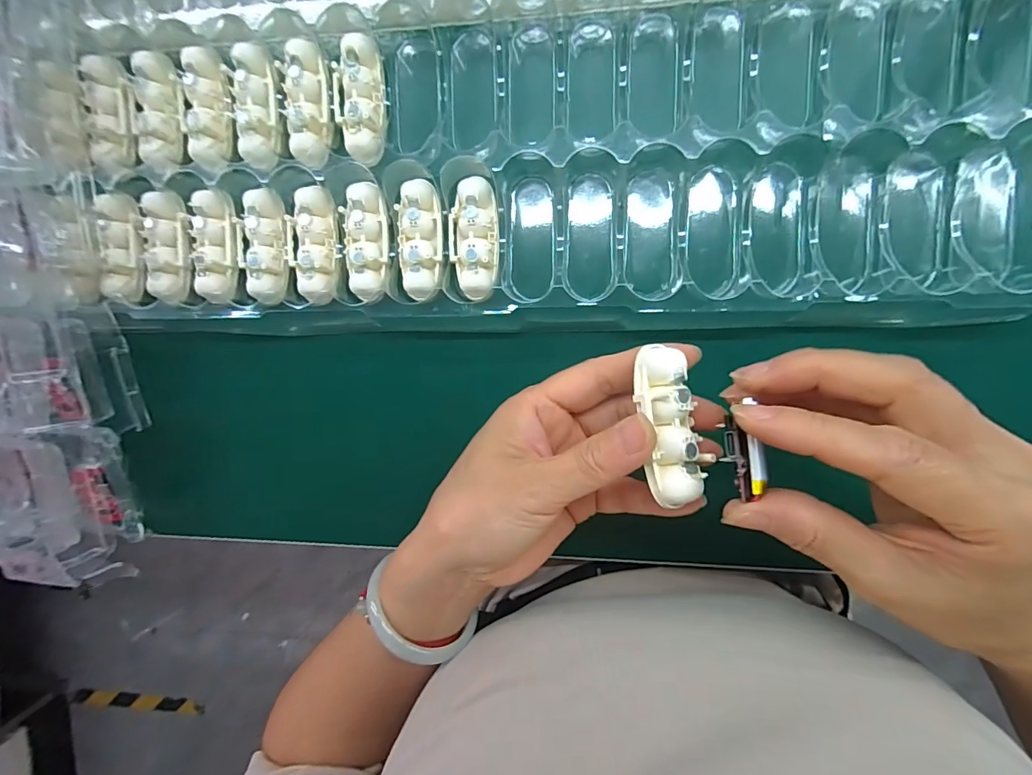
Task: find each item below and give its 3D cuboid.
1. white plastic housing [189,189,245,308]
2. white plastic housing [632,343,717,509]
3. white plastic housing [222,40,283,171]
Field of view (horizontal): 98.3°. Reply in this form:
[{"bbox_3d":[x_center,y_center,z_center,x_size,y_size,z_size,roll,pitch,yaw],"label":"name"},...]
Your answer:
[{"bbox_3d":[-0.173,-0.081,0.257,0.028,0.014,0.063,-4,96,7],"label":"white plastic housing"},{"bbox_3d":[0.061,0.014,0.177,0.022,0.014,0.061,-9,83,7],"label":"white plastic housing"},{"bbox_3d":[-0.144,-0.156,0.246,0.023,0.012,0.062,1,97,7],"label":"white plastic housing"}]

